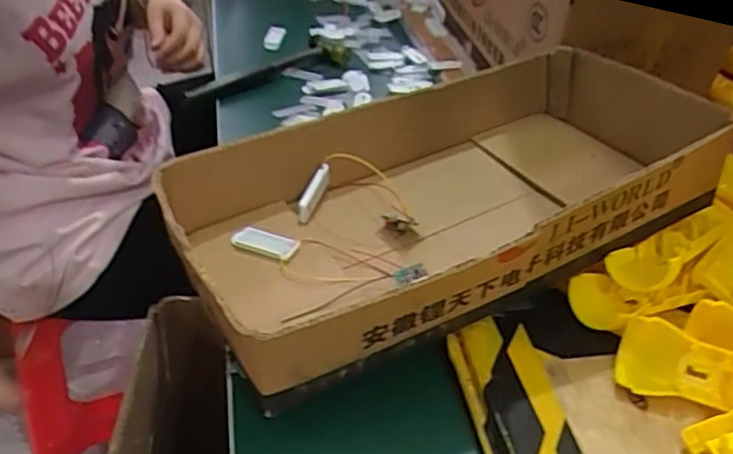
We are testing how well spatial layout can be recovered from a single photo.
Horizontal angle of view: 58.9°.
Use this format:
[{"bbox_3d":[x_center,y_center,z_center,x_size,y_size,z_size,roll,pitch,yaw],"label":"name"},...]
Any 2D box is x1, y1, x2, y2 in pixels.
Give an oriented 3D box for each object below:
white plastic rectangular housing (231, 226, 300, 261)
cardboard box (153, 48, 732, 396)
[{"bbox_3d":[-0.082,0.013,0.527,0.056,0.005,0.021,17,60,20],"label":"white plastic rectangular housing"},{"bbox_3d":[0.067,-0.025,0.537,0.434,0.106,0.233,-18,42,-23],"label":"cardboard box"}]

